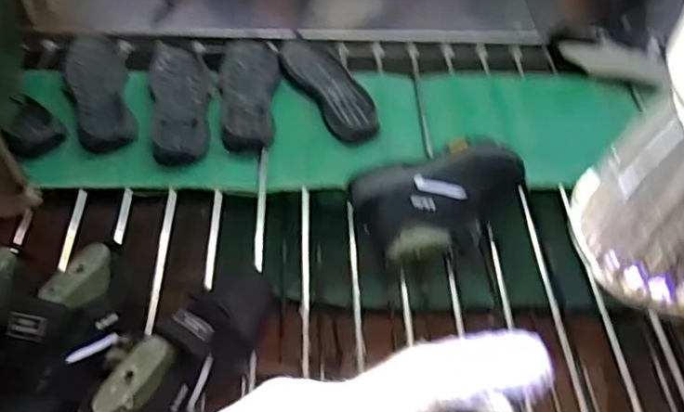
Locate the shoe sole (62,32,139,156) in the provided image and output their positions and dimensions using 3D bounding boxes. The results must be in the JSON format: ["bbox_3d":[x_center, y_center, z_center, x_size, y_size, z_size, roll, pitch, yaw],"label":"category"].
[{"bbox_3d":[-0.426,-0.207,1.074,0.101,0.021,0.293,-12,54,-15],"label":"shoe sole"}]

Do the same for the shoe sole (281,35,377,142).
[{"bbox_3d":[-0.031,-0.223,1.116,0.103,0.023,0.294,-18,56,-19],"label":"shoe sole"}]

